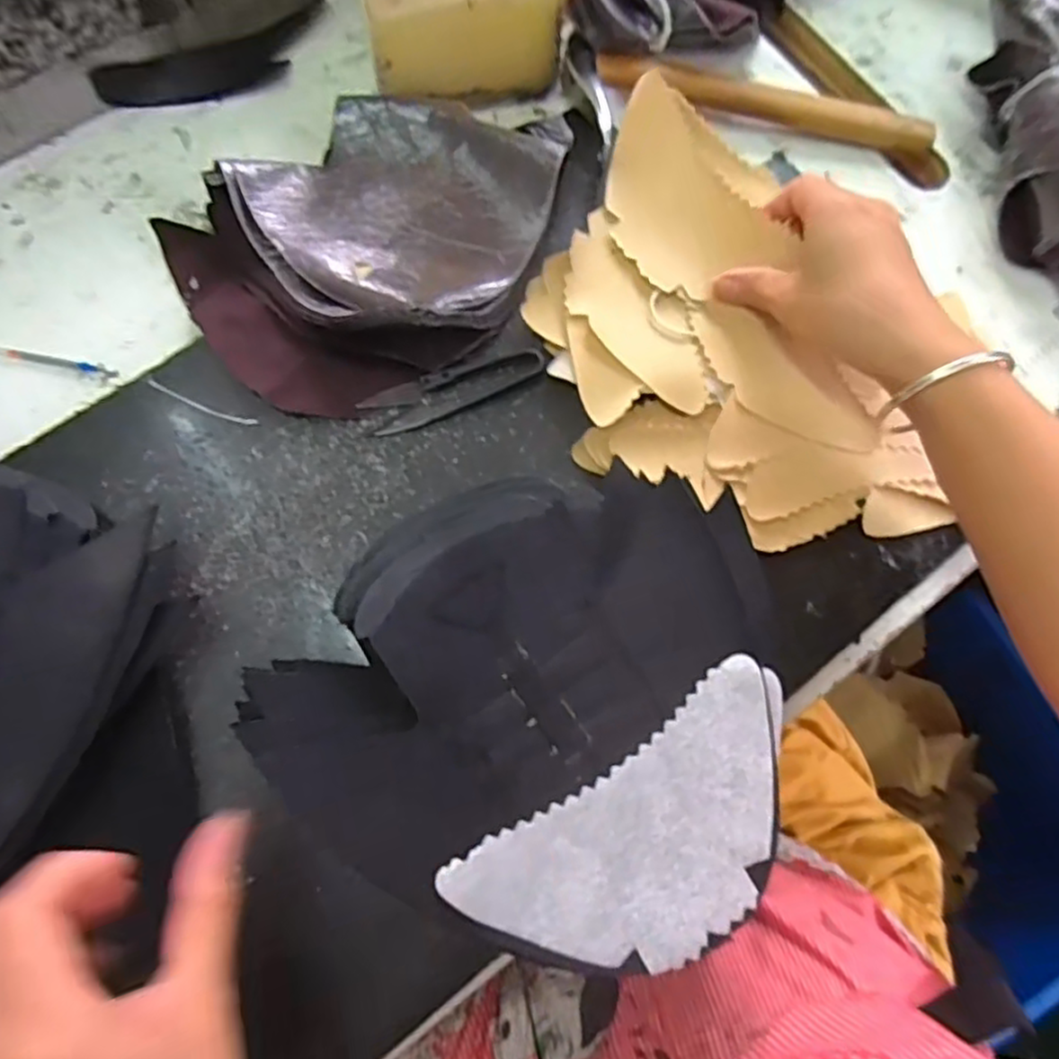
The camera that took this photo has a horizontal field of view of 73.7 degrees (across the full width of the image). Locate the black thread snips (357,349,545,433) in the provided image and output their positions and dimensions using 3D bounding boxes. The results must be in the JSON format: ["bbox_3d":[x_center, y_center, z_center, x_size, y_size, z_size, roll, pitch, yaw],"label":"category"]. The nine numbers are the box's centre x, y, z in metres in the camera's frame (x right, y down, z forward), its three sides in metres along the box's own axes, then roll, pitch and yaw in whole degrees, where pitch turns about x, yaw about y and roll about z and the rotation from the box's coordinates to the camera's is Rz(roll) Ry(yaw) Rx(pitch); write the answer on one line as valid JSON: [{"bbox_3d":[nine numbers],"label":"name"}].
[{"bbox_3d":[-0.040,-0.076,0.383,0.098,0.009,0.024,-20,77,-5],"label":"black thread snips"}]

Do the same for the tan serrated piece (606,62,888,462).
[{"bbox_3d":[0.110,-0.140,0.384,0.077,0.026,0.224,-26,83,-7],"label":"tan serrated piece"}]

